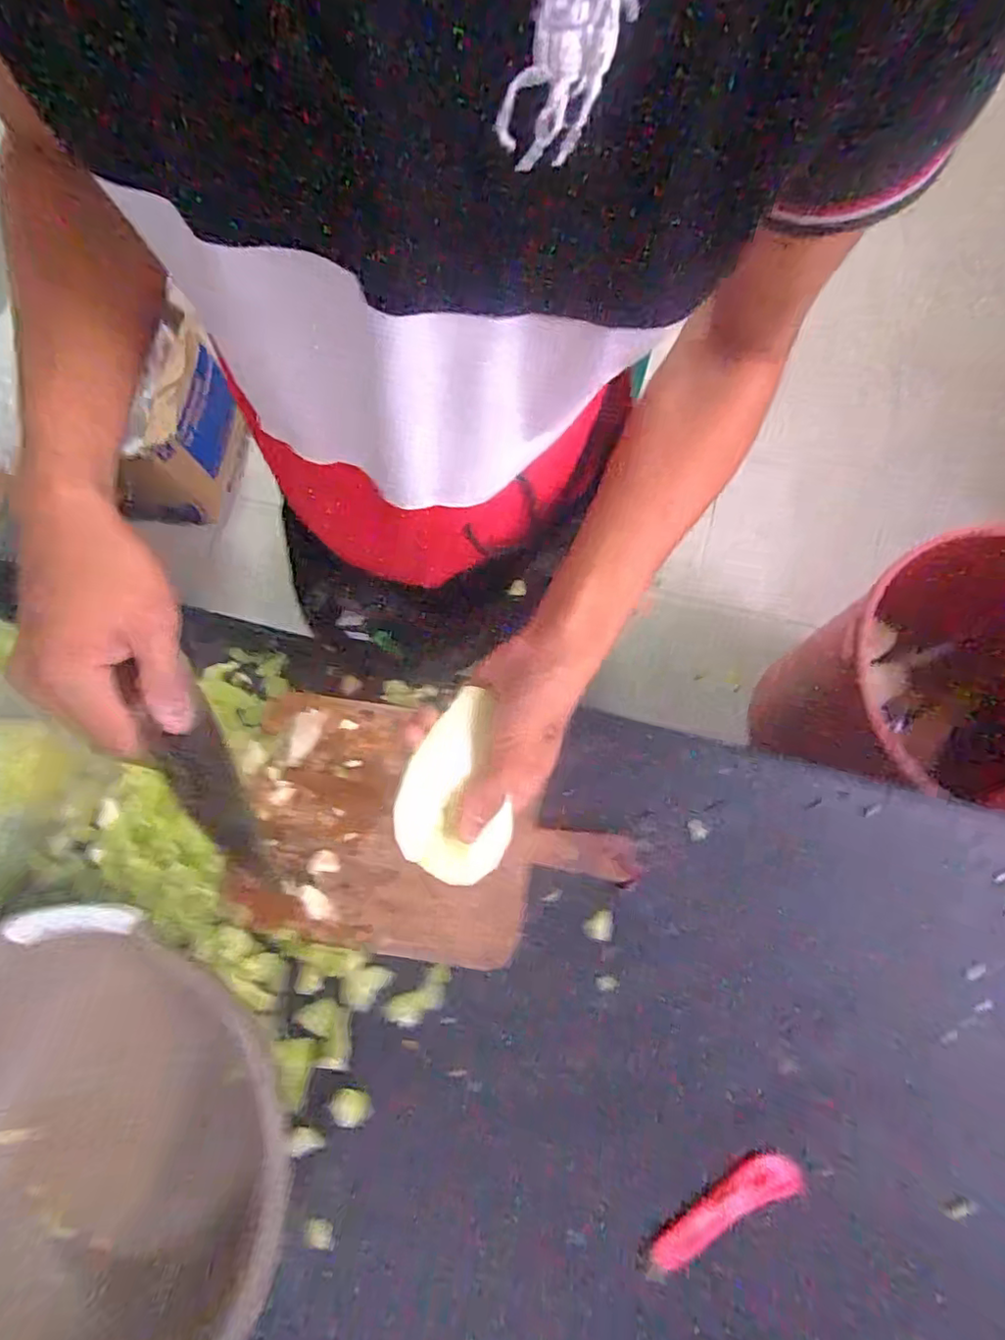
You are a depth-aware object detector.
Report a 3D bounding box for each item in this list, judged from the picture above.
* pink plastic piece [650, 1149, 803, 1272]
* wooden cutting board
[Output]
[{"bbox_3d":[0.196,0.476,0.531,0.144,0.020,0.031,-29,77,-6],"label":"pink plastic piece"},{"bbox_3d":[-0.063,0.160,0.596,0.378,0.035,0.232,7,76,3],"label":"wooden cutting board"}]

